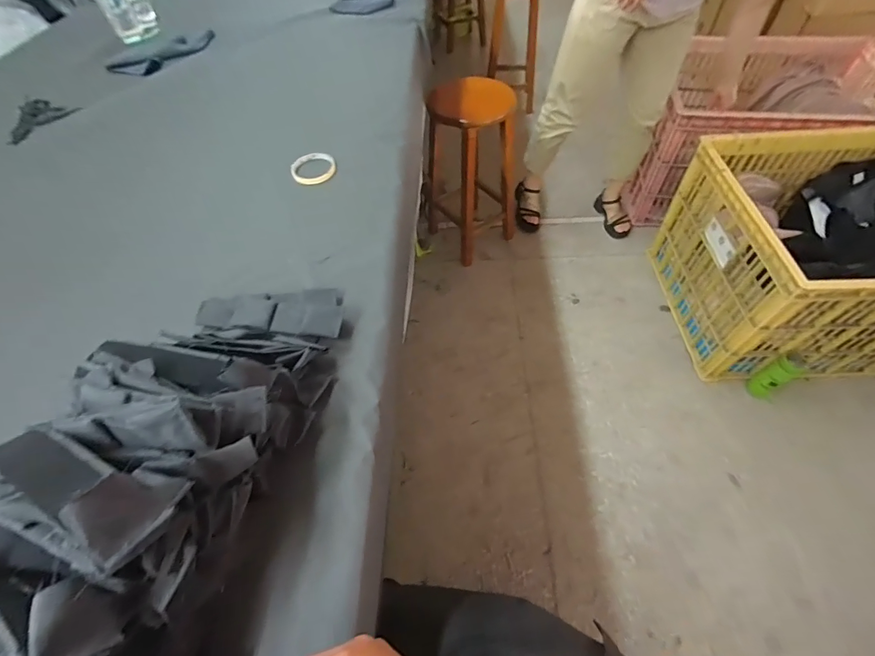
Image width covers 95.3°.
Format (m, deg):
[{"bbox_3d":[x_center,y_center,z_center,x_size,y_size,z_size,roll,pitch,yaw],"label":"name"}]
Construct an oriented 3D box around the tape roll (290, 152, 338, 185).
[{"bbox_3d":[-0.243,-0.316,0.786,0.082,0.019,0.083,-4,55,1],"label":"tape roll"}]

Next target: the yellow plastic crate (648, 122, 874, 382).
[{"bbox_3d":[1.279,-0.246,1.284,0.814,0.552,0.720,-1,56,4],"label":"yellow plastic crate"}]

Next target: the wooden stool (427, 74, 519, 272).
[{"bbox_3d":[0.147,-0.608,1.567,0.289,0.588,0.321,-28,58,-15],"label":"wooden stool"}]

